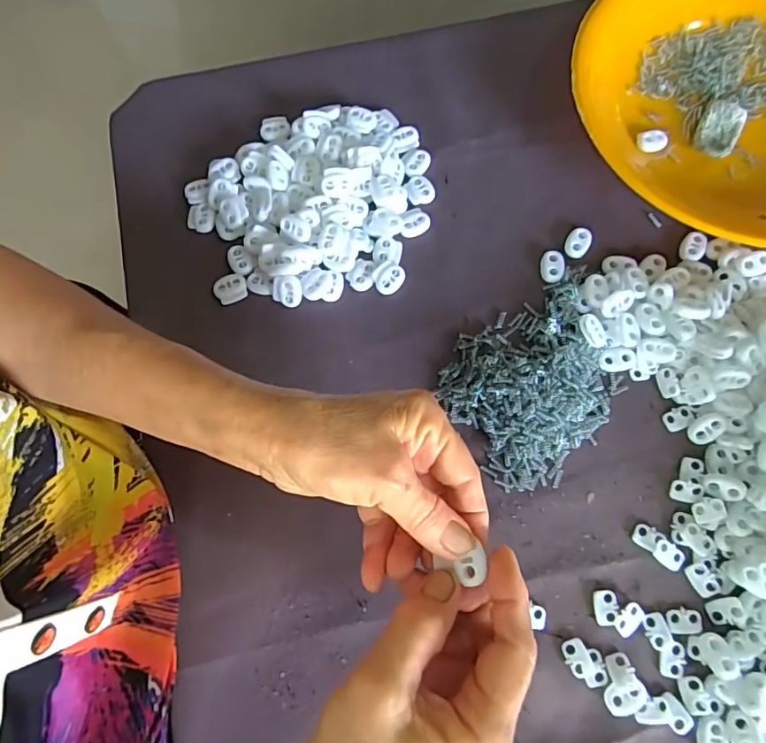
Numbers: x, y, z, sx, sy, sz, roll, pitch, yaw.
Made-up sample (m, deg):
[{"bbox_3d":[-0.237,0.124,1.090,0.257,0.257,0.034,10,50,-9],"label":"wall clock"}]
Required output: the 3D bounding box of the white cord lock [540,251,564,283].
[{"bbox_3d":[0.114,-0.071,0.346,0.016,0.004,0.022,4,75,2],"label":"white cord lock"}]

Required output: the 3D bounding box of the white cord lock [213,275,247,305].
[{"bbox_3d":[-0.102,-0.055,0.346,0.021,0.005,0.018,-18,76,-4],"label":"white cord lock"}]

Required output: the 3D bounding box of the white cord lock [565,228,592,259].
[{"bbox_3d":[0.133,-0.088,0.350,0.016,0.004,0.022,27,77,8],"label":"white cord lock"}]

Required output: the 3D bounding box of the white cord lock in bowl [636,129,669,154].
[{"bbox_3d":[0.190,-0.161,0.361,0.022,0.007,0.014,-8,75,-2],"label":"white cord lock in bowl"}]

